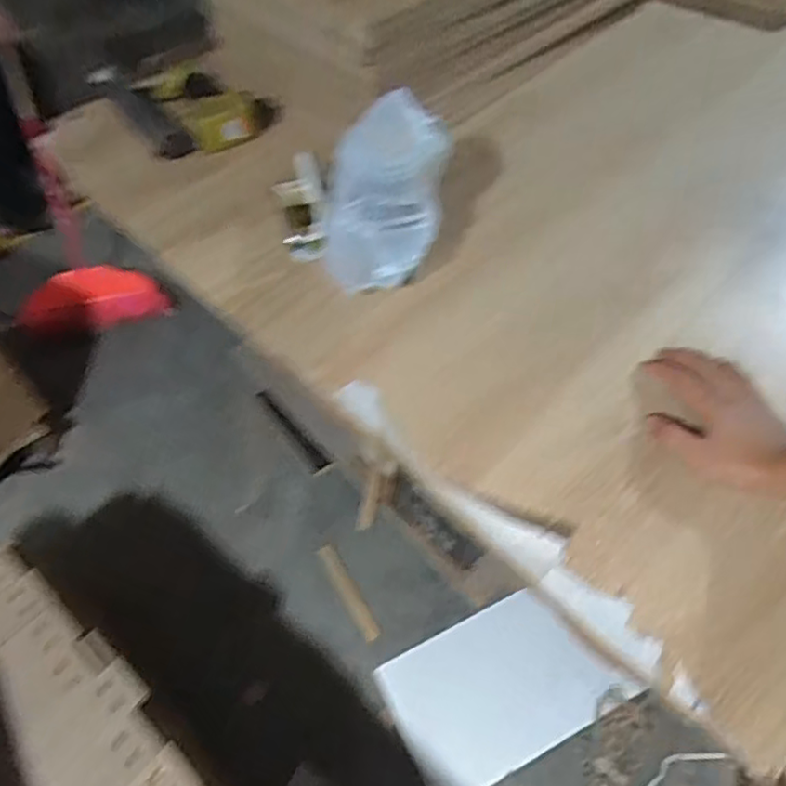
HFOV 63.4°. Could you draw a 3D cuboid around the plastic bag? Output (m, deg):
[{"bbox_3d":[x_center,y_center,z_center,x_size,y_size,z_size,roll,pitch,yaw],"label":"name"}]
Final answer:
[{"bbox_3d":[-0.005,-0.221,0.705,0.113,0.180,0.141,8,55,6],"label":"plastic bag"}]

